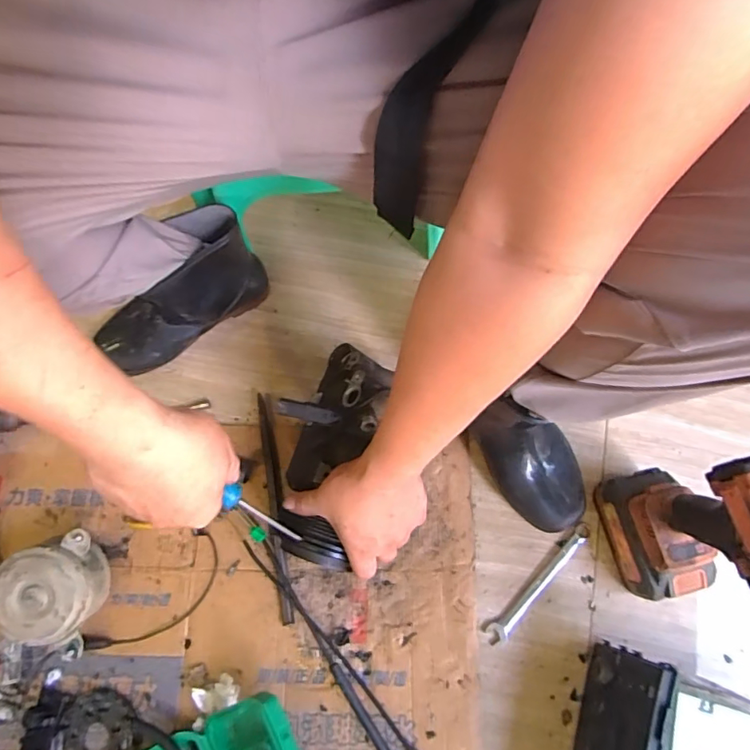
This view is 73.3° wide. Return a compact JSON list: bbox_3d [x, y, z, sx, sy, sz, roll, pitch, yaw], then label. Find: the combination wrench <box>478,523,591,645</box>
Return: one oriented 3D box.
[{"bbox_3d":[0.195,0.245,0.593,0.175,0.012,0.024,-41,76,-10],"label":"combination wrench"}]

